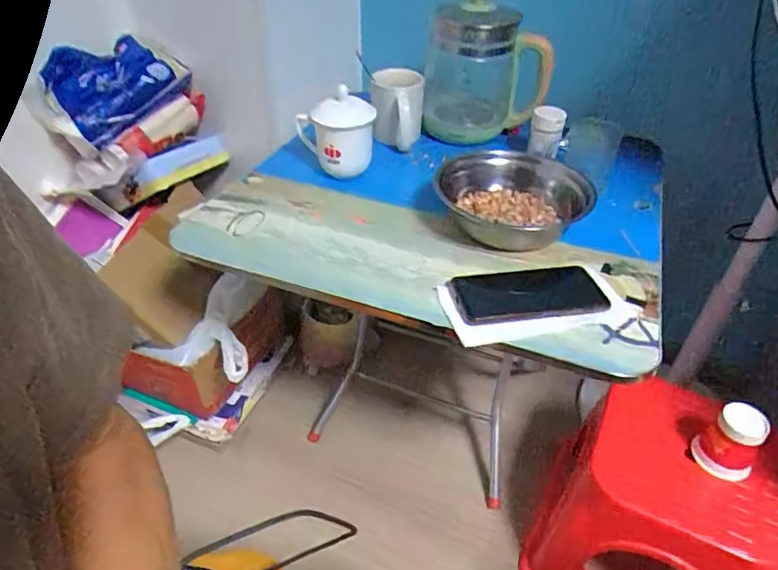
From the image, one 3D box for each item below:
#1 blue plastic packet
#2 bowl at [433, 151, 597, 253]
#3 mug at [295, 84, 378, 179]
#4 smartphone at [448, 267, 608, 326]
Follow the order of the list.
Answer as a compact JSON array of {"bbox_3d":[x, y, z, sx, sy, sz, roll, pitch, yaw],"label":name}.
[{"bbox_3d":[-0.438,-0.325,0.857,0.148,0.047,0.190,45,73,-8],"label":"blue plastic packet"},{"bbox_3d":[0.148,-0.117,0.711,0.188,0.057,0.162,23,46,26],"label":"bowl"},{"bbox_3d":[-0.074,-0.207,0.749,0.106,0.106,0.092,-4,41,-4],"label":"mug"},{"bbox_3d":[0.155,0.010,0.603,0.163,0.010,0.080,-7,41,-8],"label":"smartphone"}]

